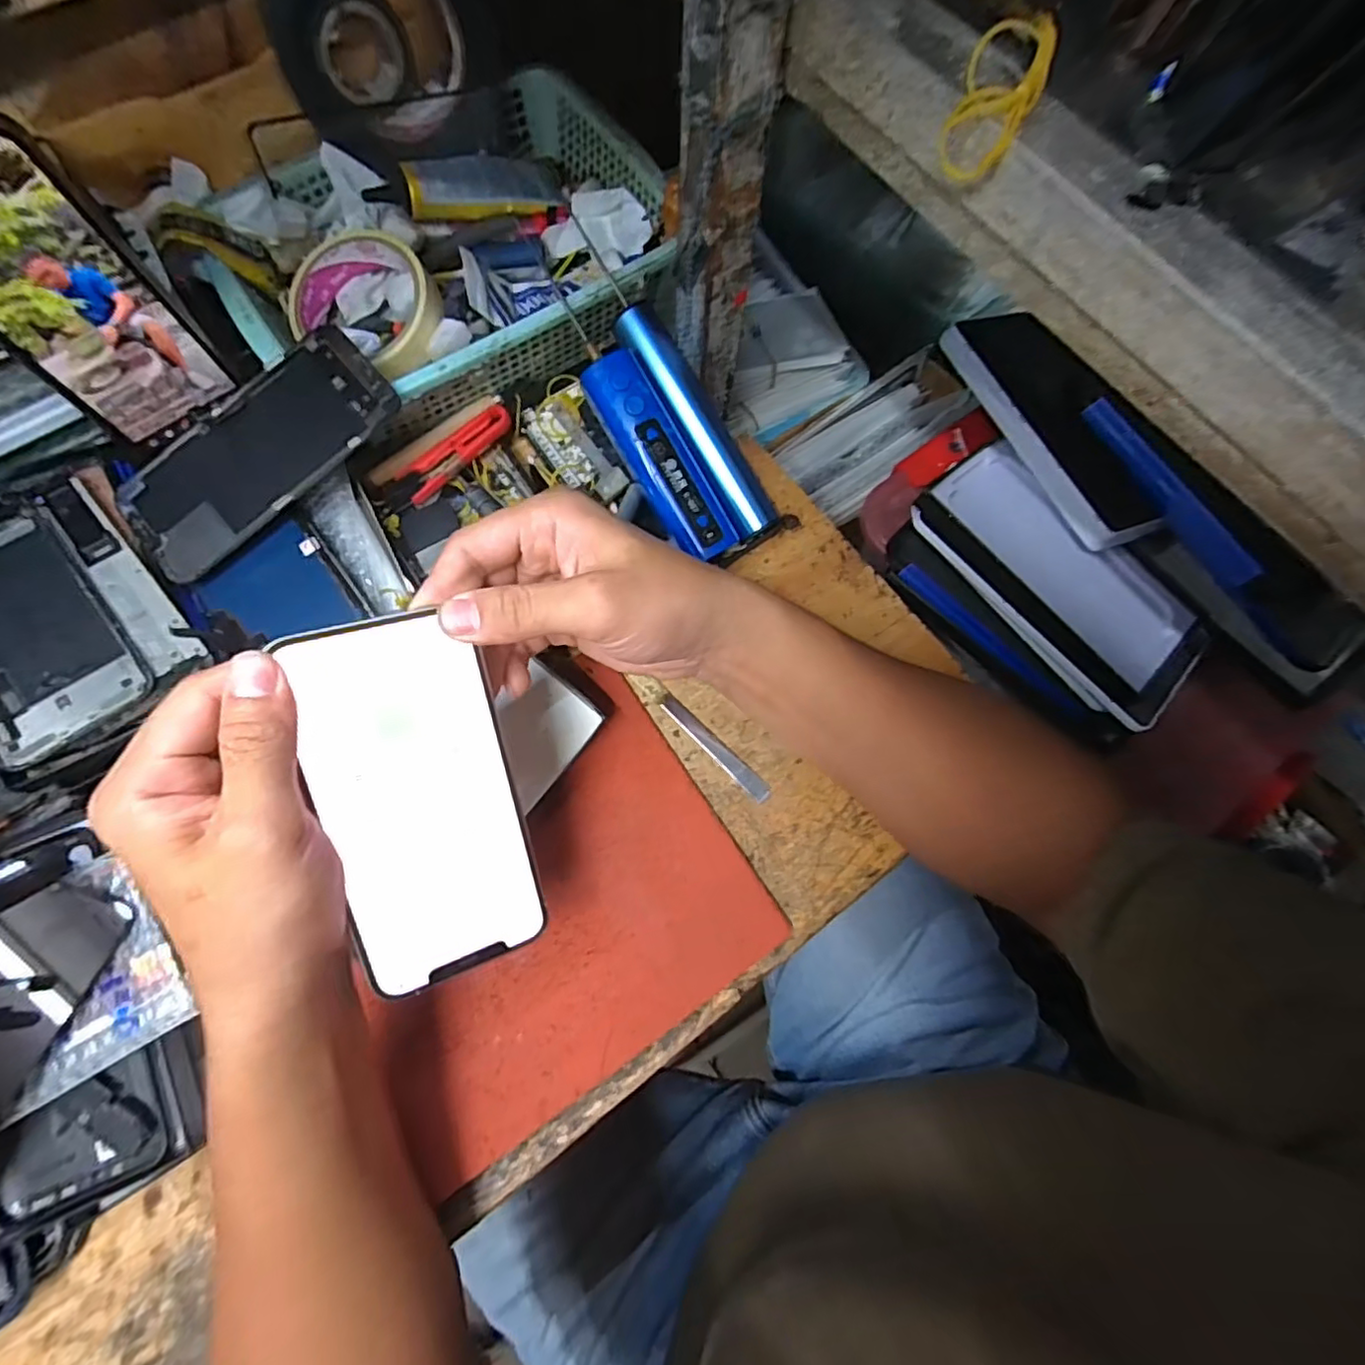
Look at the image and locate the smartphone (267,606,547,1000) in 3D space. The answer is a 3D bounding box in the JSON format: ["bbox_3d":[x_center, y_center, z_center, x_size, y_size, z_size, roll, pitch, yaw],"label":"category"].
[{"bbox_3d":[-0.108,0.051,0.263,0.073,0.009,0.156,-15,105,-25],"label":"smartphone"}]

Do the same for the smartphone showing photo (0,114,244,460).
[{"bbox_3d":[-0.299,-0.184,0.309,0.076,0.140,0.009,-38,69,-11],"label":"smartphone showing photo"}]

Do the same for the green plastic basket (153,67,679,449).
[{"bbox_3d":[-0.145,-0.267,0.401,0.269,0.057,0.190,-32,78,-10],"label":"green plastic basket"}]

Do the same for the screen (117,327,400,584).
[{"bbox_3d":[-0.236,-0.130,0.348,0.156,0.007,0.077,-41,80,-4],"label":"screen"}]

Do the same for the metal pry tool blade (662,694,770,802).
[{"bbox_3d":[0.020,0.040,0.375,0.084,0.004,0.012,43,77,10],"label":"metal pry tool blade"}]

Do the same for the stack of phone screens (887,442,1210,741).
[{"bbox_3d":[0.234,-0.064,0.393,0.093,0.038,0.181,-40,80,-16],"label":"stack of phone screens"}]

